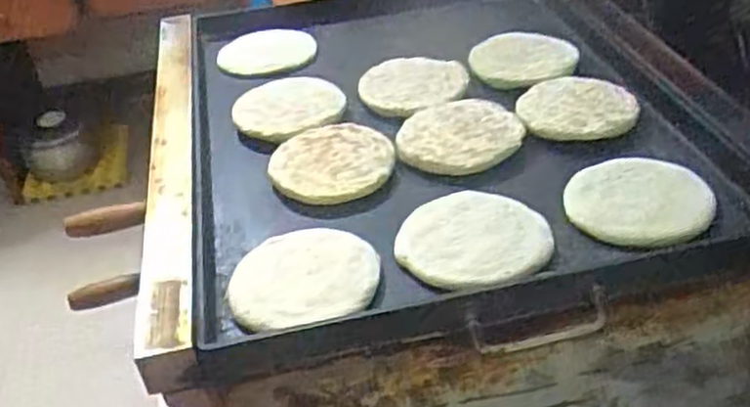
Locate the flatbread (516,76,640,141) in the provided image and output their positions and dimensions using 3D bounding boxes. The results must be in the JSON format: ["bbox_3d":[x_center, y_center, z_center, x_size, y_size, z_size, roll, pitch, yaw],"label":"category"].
[{"bbox_3d":[0.218,-0.103,0.822,0.123,0.014,0.120,-2,39,6],"label":"flatbread"}]

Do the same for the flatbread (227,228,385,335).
[{"bbox_3d":[-0.060,0.059,0.640,0.124,0.015,0.106,-15,39,-10],"label":"flatbread"}]

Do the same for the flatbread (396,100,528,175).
[{"bbox_3d":[0.088,-0.075,0.805,0.136,0.017,0.136,-4,39,3],"label":"flatbread"}]

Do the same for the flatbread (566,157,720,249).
[{"bbox_3d":[0.238,-0.007,0.695,0.122,0.012,0.122,-4,39,3],"label":"flatbread"}]

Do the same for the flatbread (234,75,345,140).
[{"bbox_3d":[-0.102,-0.113,0.886,0.119,0.018,0.134,-20,40,-16],"label":"flatbread"}]

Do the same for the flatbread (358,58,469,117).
[{"bbox_3d":[0.043,-0.141,0.895,0.124,0.010,0.124,-4,39,3],"label":"flatbread"}]

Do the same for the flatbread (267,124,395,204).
[{"bbox_3d":[-0.045,-0.042,0.783,0.123,0.014,0.123,-4,39,3],"label":"flatbread"}]

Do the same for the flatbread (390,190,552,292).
[{"bbox_3d":[0.088,0.030,0.673,0.133,0.012,0.126,-4,39,3],"label":"flatbread"}]

